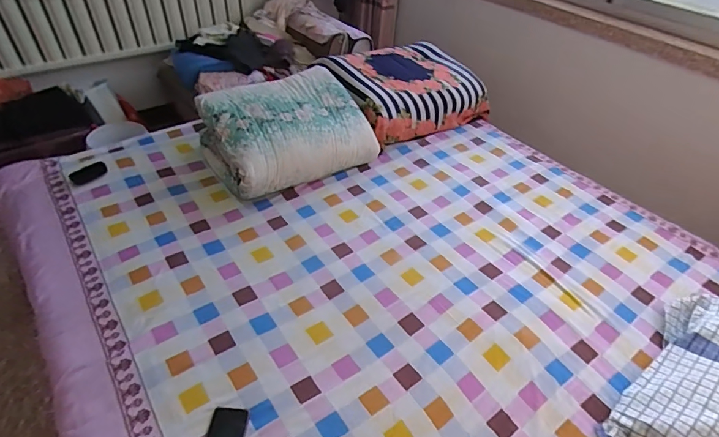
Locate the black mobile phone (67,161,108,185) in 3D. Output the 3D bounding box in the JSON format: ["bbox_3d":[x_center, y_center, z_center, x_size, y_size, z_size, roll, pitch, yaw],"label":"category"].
[{"bbox_3d":[-0.891,-0.149,1.358,0.060,0.016,0.111,42,52,7],"label":"black mobile phone"}]

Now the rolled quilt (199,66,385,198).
[{"bbox_3d":[-0.249,-0.311,1.454,0.524,0.226,0.396,-25,50,-28],"label":"rolled quilt"}]

